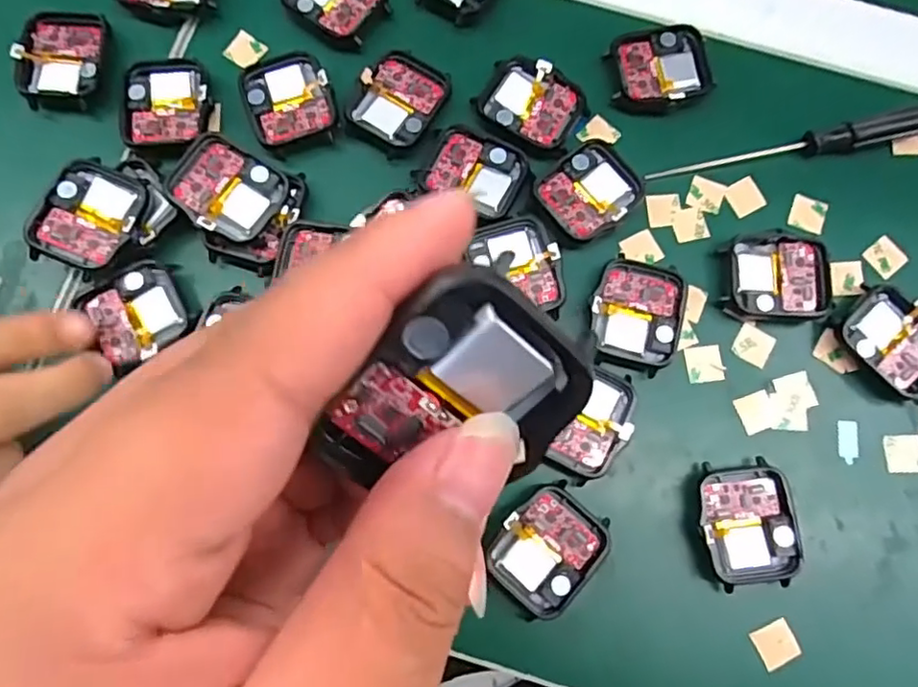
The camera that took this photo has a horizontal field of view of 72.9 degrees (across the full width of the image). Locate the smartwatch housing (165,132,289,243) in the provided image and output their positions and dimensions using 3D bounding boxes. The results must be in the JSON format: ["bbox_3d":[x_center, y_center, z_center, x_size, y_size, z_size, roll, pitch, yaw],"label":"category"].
[{"bbox_3d":[-0.096,-0.063,0.261,0.045,0.013,0.040,30,77,-11],"label":"smartwatch housing"}]

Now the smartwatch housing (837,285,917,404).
[{"bbox_3d":[0.184,-0.001,0.262,0.036,0.012,0.045,-40,82,-9],"label":"smartwatch housing"}]

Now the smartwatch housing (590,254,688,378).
[{"bbox_3d":[0.075,-0.012,0.264,0.038,0.010,0.047,13,78,1],"label":"smartwatch housing"}]

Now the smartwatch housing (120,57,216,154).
[{"bbox_3d":[-0.130,-0.107,0.276,0.038,0.006,0.044,-4,78,-2],"label":"smartwatch housing"}]

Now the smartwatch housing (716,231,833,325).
[{"bbox_3d":[0.137,-0.029,0.269,0.045,0.010,0.037,-1,78,-2],"label":"smartwatch housing"}]

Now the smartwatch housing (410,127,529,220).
[{"bbox_3d":[0.006,-0.076,0.274,0.044,0.005,0.035,25,79,4],"label":"smartwatch housing"}]

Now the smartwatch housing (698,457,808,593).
[{"bbox_3d":[0.116,0.072,0.247,0.037,0.010,0.047,-11,79,-4],"label":"smartwatch housing"}]

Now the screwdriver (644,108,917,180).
[{"bbox_3d":[0.152,-0.089,0.277,0.128,0.018,0.012,-10,79,-3],"label":"screwdriver"}]

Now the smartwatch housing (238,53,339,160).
[{"bbox_3d":[-0.076,-0.109,0.279,0.037,0.007,0.045,-21,79,-6],"label":"smartwatch housing"}]

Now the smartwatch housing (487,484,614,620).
[{"bbox_3d":[0.034,0.082,0.247,0.036,0.016,0.046,39,80,7],"label":"smartwatch housing"}]

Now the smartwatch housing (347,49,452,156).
[{"bbox_3d":[-0.027,-0.110,0.278,0.035,0.006,0.046,28,79,4],"label":"smartwatch housing"}]

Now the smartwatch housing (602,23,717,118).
[{"bbox_3d":[0.093,-0.126,0.285,0.046,0.006,0.041,-7,78,-3],"label":"smartwatch housing"}]

